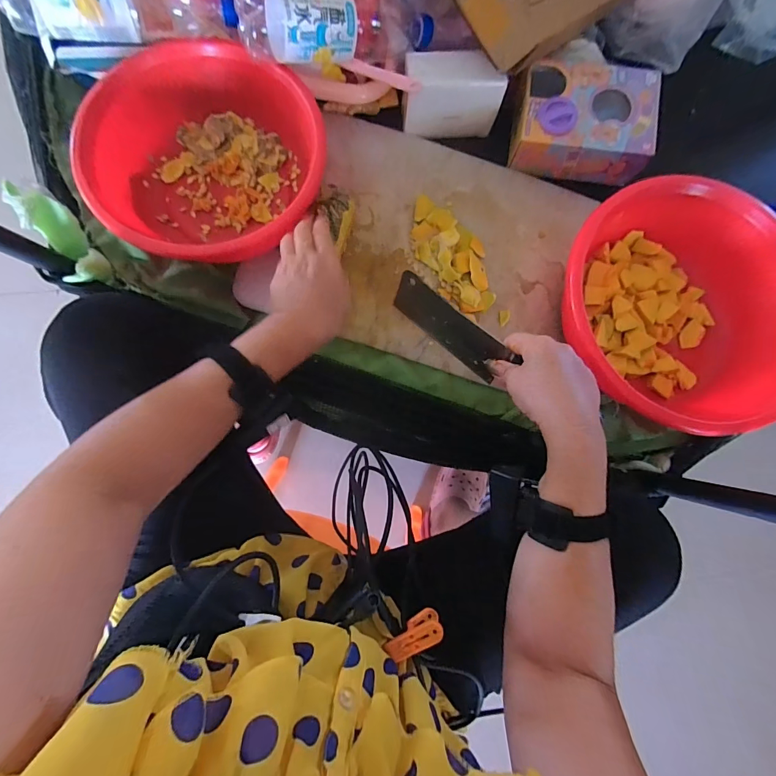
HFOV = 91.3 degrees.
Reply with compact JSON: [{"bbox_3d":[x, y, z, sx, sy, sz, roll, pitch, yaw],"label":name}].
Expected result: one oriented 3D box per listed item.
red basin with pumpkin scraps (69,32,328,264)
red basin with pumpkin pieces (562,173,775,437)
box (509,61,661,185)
[{"bbox_3d":[-0.217,-0.276,0.477,0.255,0.096,0.245,0,84,-3],"label":"red basin with pumpkin scraps"},{"bbox_3d":[0.357,-0.105,0.477,0.296,0.120,0.277,0,84,-3],"label":"red basin with pumpkin pieces"},{"bbox_3d":[0.270,-0.376,0.536,0.190,0.067,0.127,12,84,-2],"label":"box"}]

